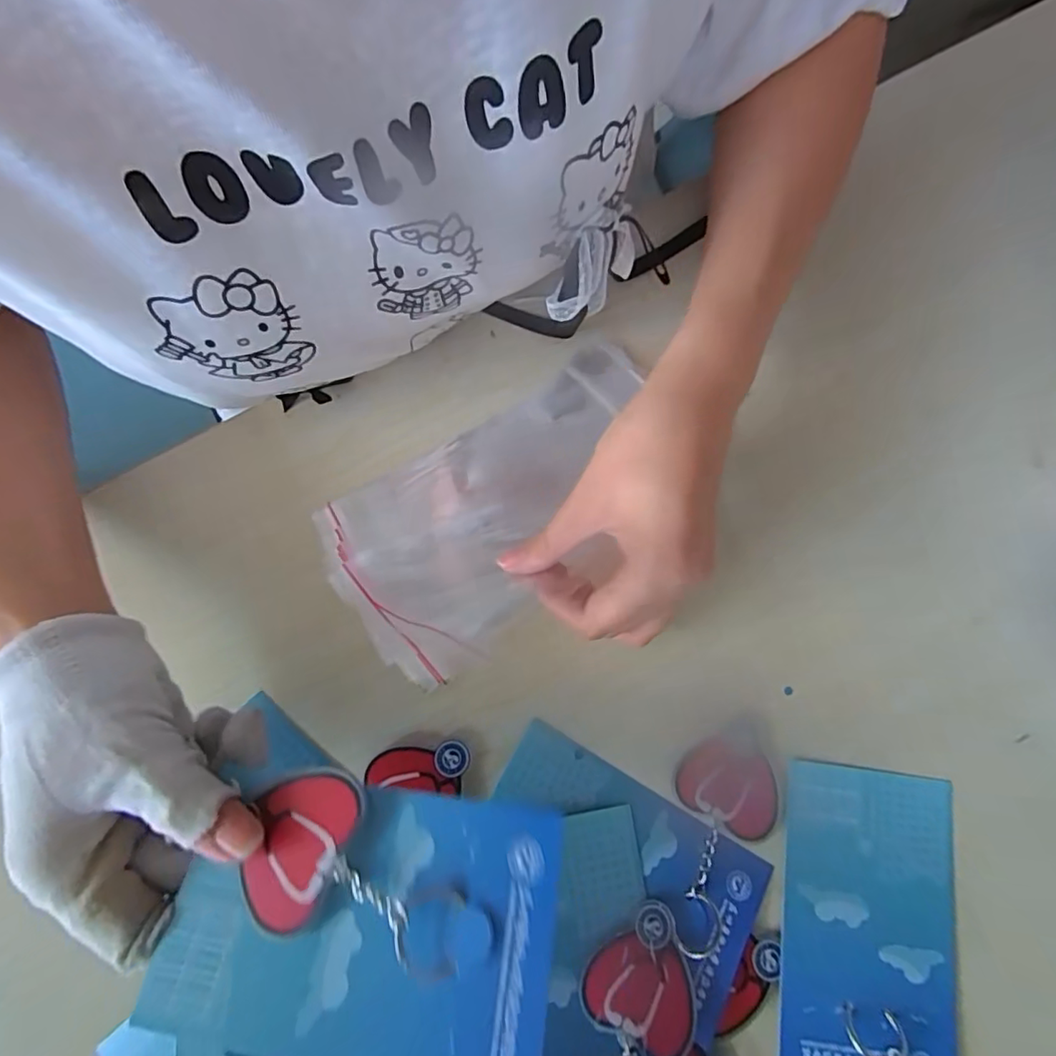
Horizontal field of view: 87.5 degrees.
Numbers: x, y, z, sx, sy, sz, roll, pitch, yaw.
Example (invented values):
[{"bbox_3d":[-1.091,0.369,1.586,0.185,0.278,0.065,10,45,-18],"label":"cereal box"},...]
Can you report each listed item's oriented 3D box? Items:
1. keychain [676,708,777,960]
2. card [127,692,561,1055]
[{"bbox_3d":[0.096,0.146,0.265,0.047,0.008,0.103,5,80,2],"label":"keychain"},{"bbox_3d":[-0.057,0.126,0.191,0.131,0.010,0.099,5,63,10],"label":"card"}]

